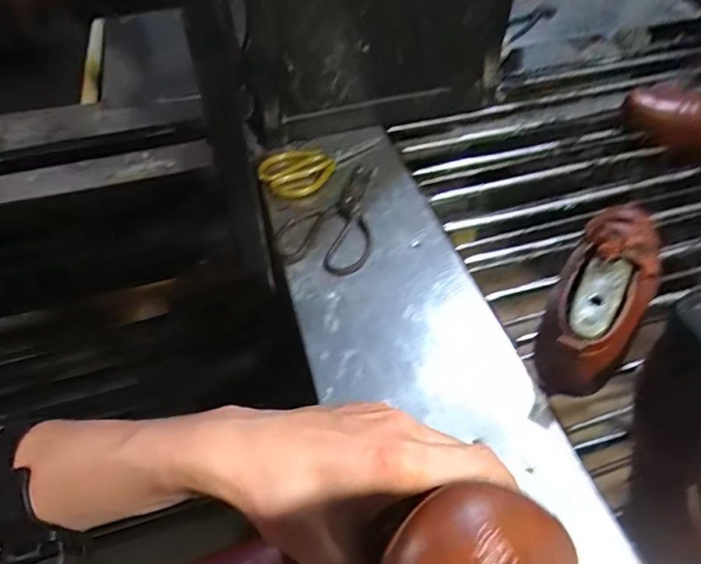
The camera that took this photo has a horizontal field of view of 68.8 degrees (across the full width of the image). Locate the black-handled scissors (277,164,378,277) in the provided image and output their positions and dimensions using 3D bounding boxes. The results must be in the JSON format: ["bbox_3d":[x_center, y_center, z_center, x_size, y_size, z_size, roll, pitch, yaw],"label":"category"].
[{"bbox_3d":[-0.031,-0.092,0.680,0.116,0.012,0.205,2,50,4],"label":"black-handled scissors"}]

